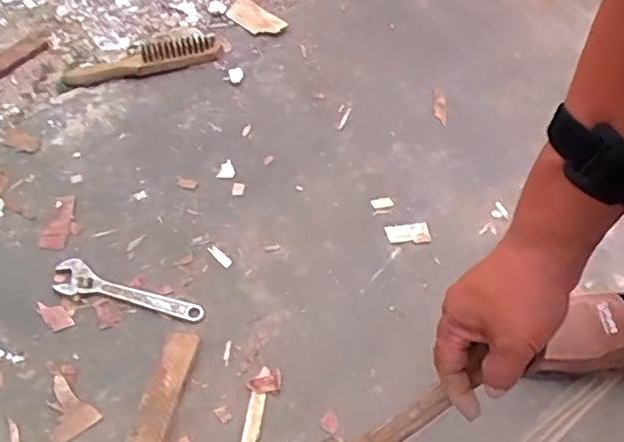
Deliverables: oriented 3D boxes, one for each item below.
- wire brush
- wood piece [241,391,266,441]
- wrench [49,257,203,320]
[{"bbox_3d":[-0.277,-0.260,1.058,0.257,0.036,0.078,-5,53,-5],"label":"wire brush"},{"bbox_3d":[-0.068,0.231,0.681,0.023,0.014,0.101,8,52,4],"label":"wood piece"},{"bbox_3d":[-0.229,0.092,0.783,0.190,0.016,0.046,18,54,12],"label":"wrench"}]

